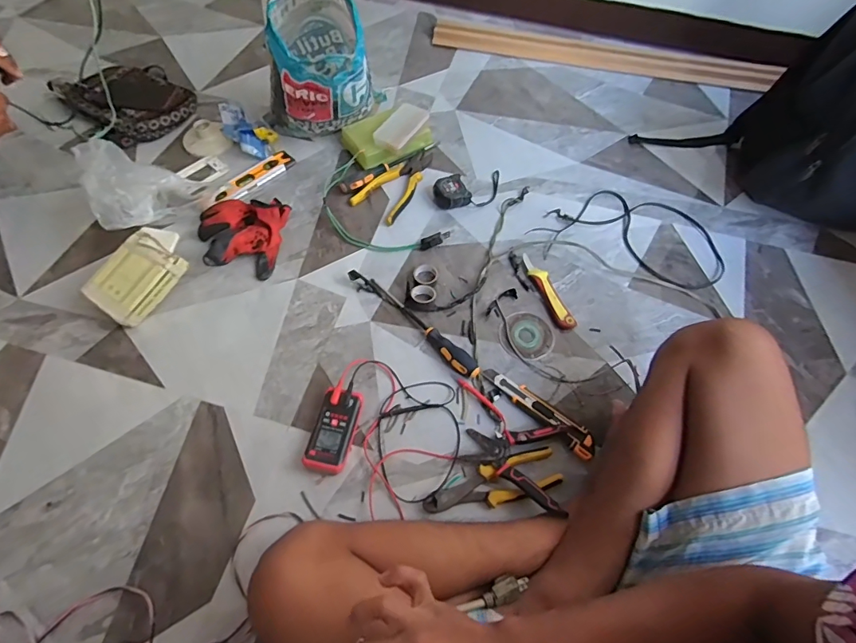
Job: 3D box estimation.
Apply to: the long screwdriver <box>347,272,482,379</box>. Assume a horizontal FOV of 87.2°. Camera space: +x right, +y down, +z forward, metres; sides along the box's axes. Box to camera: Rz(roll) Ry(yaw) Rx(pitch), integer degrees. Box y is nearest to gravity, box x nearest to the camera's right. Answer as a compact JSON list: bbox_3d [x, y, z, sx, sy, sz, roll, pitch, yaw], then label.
[{"bbox_3d":[-0.024,-0.005,0.762,0.283,0.029,0.038,40,67,19],"label":"long screwdriver"}]

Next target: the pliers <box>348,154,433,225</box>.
[{"bbox_3d":[-0.058,-0.288,0.923,0.097,0.017,0.204,30,64,14],"label":"pliers"}]

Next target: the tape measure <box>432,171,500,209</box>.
[{"bbox_3d":[0.087,-0.272,0.914,0.157,0.036,0.075,-18,63,-11],"label":"tape measure"}]

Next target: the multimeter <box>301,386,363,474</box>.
[{"bbox_3d":[-0.140,0.162,0.667,0.059,0.032,0.121,13,61,6],"label":"multimeter"}]

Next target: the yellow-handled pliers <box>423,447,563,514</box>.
[{"bbox_3d":[0.092,0.229,0.638,0.196,0.020,0.058,-13,62,-8],"label":"yellow-handled pliers"}]

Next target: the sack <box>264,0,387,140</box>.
[{"bbox_3d":[-0.209,-0.503,0.860,0.222,0.348,0.212,0,90,-10],"label":"sack"}]

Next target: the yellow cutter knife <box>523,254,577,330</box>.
[{"bbox_3d":[0.213,-0.057,0.802,0.027,0.023,0.163,-20,63,-12],"label":"yellow cutter knife"}]

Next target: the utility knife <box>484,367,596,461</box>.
[{"bbox_3d":[0.174,0.133,0.696,0.194,0.015,0.040,41,67,19],"label":"utility knife"}]

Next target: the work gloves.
[{"bbox_3d":[-0.352,-0.170,0.835,0.157,0.053,0.183,8,61,3],"label":"work gloves"}]

